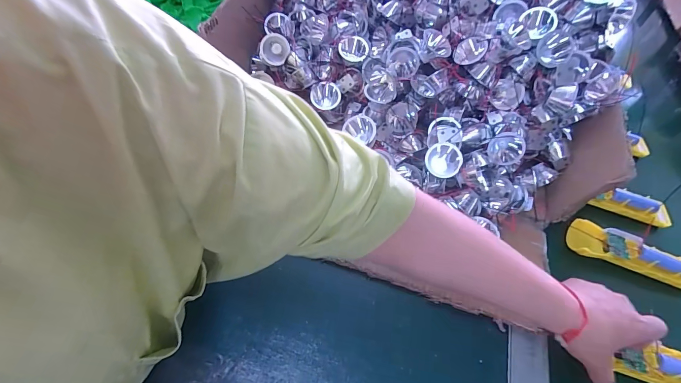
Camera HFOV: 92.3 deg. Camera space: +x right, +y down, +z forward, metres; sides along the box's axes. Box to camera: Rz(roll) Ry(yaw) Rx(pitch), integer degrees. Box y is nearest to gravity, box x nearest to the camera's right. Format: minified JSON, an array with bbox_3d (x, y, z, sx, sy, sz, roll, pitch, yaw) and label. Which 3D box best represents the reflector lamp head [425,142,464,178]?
[{"bbox_3d":[0.131,-0.040,0.414,0.043,0.042,0.027,31,16,18],"label":"reflector lamp head"}]

